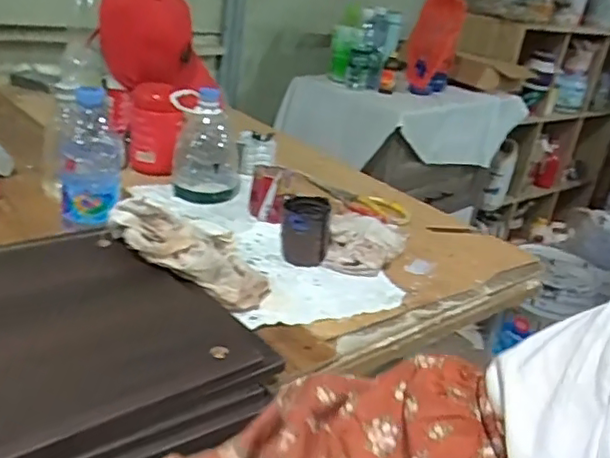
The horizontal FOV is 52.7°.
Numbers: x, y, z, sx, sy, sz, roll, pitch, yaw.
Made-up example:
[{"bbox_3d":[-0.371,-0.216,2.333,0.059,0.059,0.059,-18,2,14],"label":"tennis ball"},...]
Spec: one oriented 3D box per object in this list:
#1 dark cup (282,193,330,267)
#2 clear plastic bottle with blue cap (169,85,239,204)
[{"bbox_3d":[0.001,0.005,0.807,0.062,0.081,0.068,6,24,-3],"label":"dark cup"},{"bbox_3d":[-0.150,-0.134,0.945,0.102,0.156,0.110,0,25,-16],"label":"clear plastic bottle with blue cap"}]

